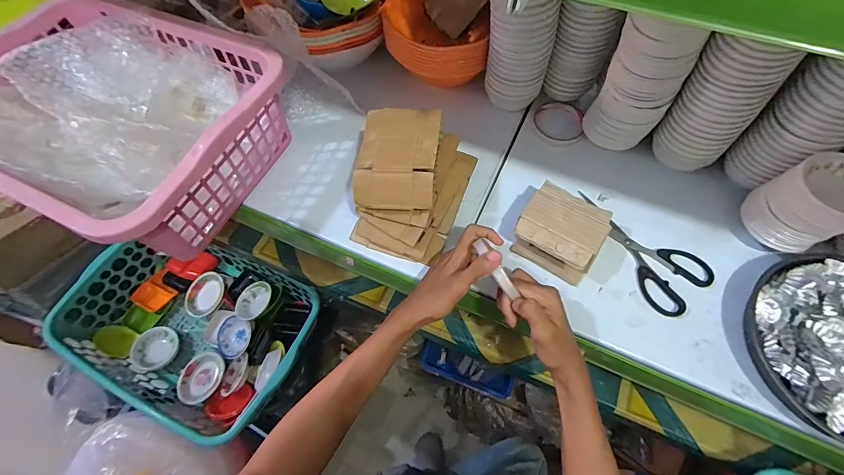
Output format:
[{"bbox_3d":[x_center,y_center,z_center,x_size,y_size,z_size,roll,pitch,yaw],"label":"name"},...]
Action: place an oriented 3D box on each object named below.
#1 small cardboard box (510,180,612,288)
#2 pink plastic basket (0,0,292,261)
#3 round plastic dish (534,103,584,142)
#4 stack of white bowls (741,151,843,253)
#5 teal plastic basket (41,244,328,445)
[{"bbox_3d":[0.180,-0.008,0.491,0.099,0.056,0.095,31,68,16],"label":"small cardboard box"},{"bbox_3d":[-0.408,-0.162,0.534,0.407,0.160,0.308,22,66,12],"label":"pink plastic basket"},{"bbox_3d":[0.220,-0.189,0.606,0.070,0.013,0.079,7,64,5],"label":"round plastic dish"},{"bbox_3d":[0.472,-0.036,0.465,0.084,0.106,0.088,-20,65,-8],"label":"stack of white bowls"},{"bbox_3d":[-0.455,0.182,0.771,0.459,0.136,0.313,19,66,11],"label":"teal plastic basket"}]

